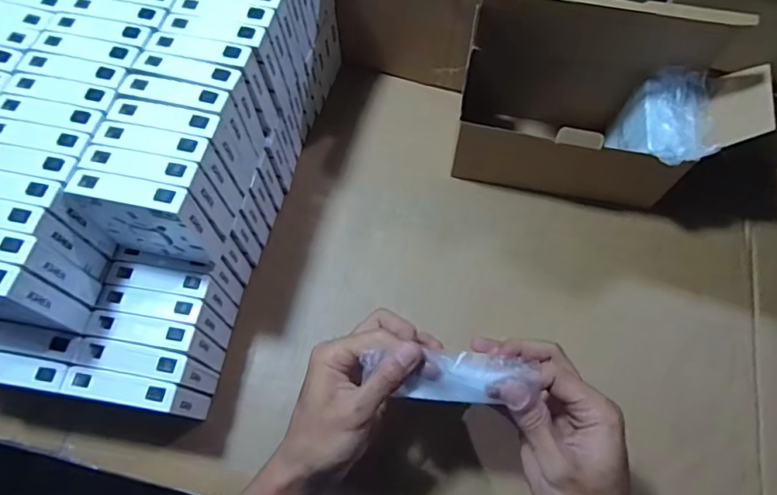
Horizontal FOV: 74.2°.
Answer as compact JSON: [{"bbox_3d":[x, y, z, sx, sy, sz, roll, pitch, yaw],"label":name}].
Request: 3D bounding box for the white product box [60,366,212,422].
[{"bbox_3d":[-0.199,0.122,0.424,0.088,0.091,0.021,9,68,5],"label":"white product box"}]

